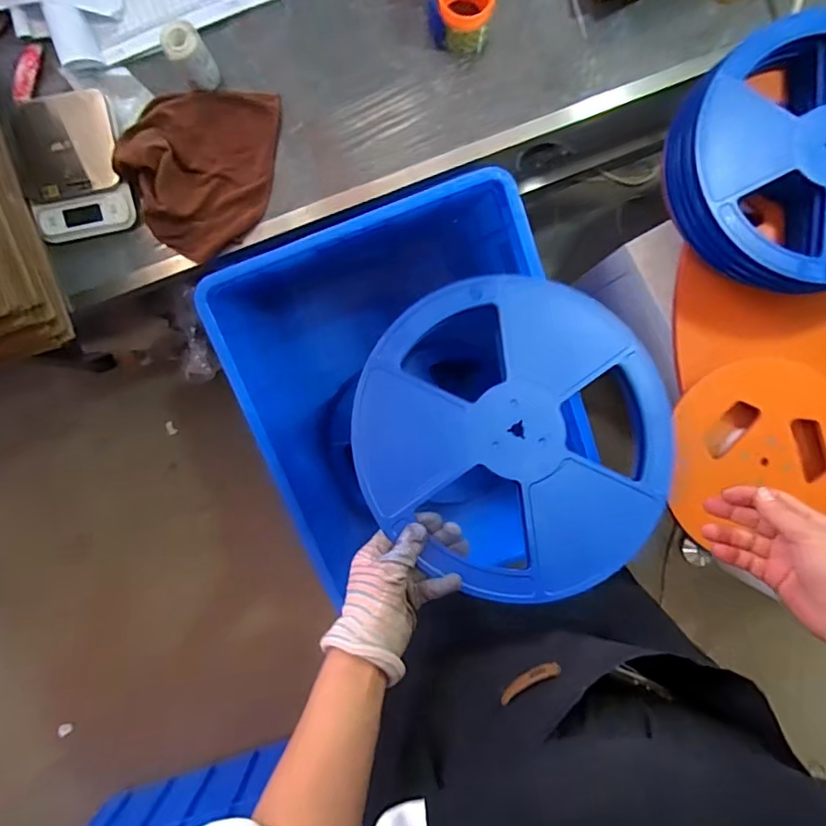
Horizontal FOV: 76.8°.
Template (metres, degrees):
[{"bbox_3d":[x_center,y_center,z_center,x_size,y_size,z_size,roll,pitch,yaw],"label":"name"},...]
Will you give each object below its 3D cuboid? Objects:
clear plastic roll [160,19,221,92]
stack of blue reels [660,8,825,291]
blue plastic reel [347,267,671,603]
[{"bbox_3d":[-0.309,-0.496,0.729,0.053,0.085,0.046,-35,91,1],"label":"clear plastic roll"},{"bbox_3d":[0.499,-0.315,0.650,0.318,0.073,0.322,-31,91,1],"label":"stack of blue reels"},{"bbox_3d":[0.105,0.018,0.520,0.313,0.015,0.310,1,81,-5],"label":"blue plastic reel"}]

